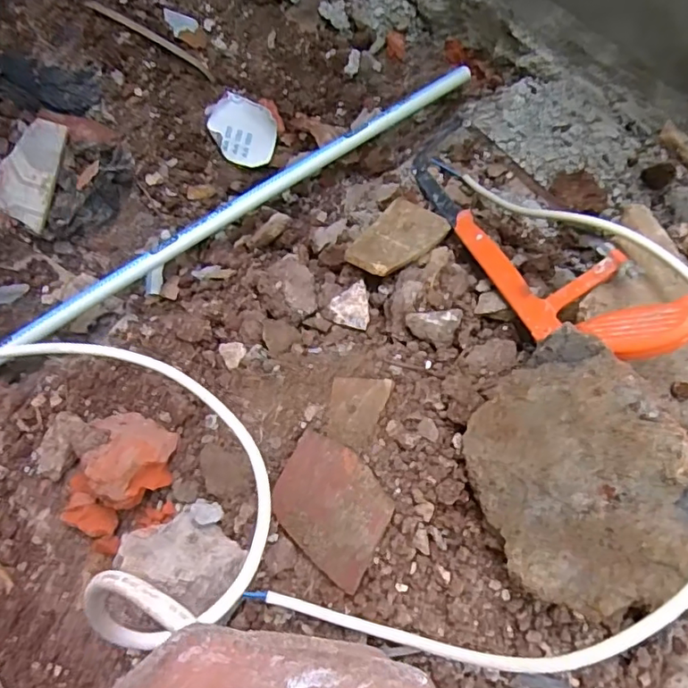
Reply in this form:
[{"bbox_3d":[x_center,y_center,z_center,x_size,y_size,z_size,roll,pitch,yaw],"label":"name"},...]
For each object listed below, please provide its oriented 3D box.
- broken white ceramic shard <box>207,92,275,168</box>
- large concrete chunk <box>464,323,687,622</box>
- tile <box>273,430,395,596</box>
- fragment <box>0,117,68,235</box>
[{"bbox_3d":[-0.144,-0.305,0.812,0.097,0.011,0.086,27,97,-11],"label":"broken white ceramic shard"},{"bbox_3d":[0.171,0.095,0.413,0.153,0.027,0.178,-45,55,14],"label":"large concrete chunk"},{"bbox_3d":[-0.012,0.137,0.476,0.100,0.023,0.091,29,71,14],"label":"tile"},{"bbox_3d":[-0.391,-0.218,0.707,0.080,0.011,0.131,28,88,1],"label":"fragment"}]

